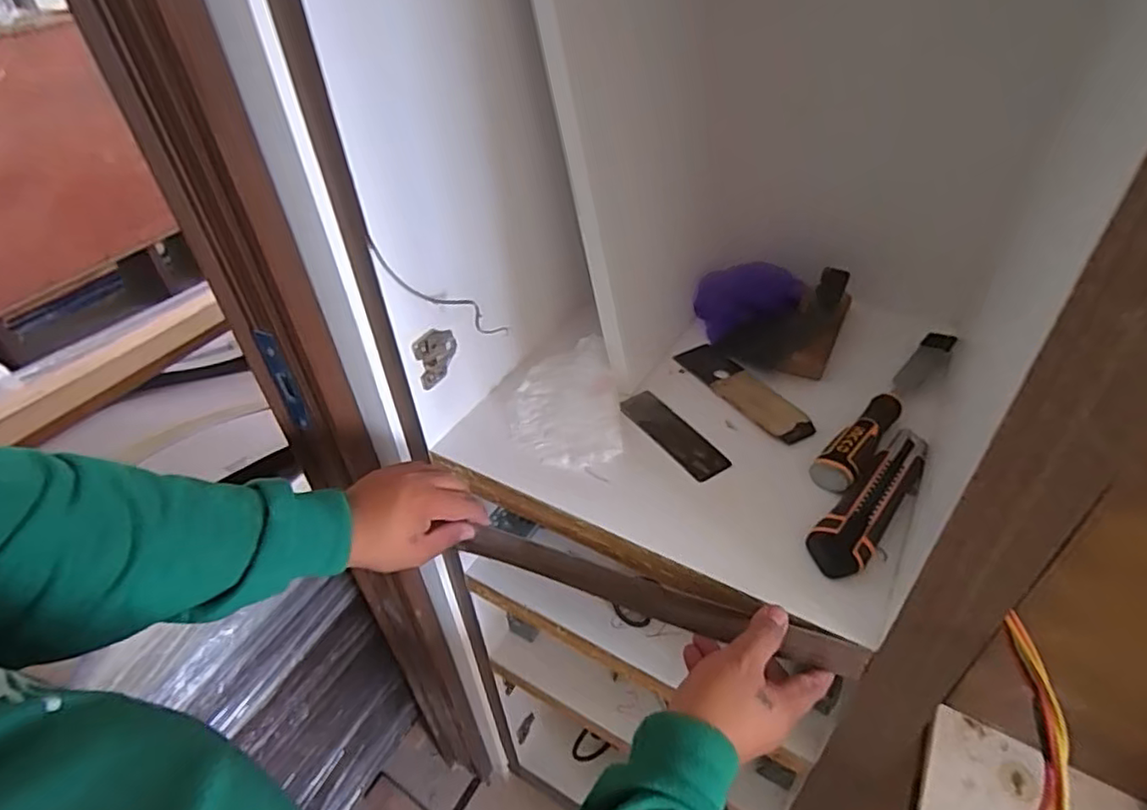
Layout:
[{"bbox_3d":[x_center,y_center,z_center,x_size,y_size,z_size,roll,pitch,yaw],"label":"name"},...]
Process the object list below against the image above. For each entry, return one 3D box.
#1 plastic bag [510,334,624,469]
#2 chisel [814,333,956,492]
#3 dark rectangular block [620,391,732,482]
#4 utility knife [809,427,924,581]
[{"bbox_3d":[-0.011,-0.005,0.633,0.105,0.030,0.166,-6,41,-2],"label":"plastic bag"},{"bbox_3d":[0.314,-0.003,0.611,0.035,0.025,0.269,29,51,33],"label":"chisel"},{"bbox_3d":[0.098,0.028,0.615,0.045,0.007,0.133,-23,44,-20],"label":"dark rectangular block"},{"bbox_3d":[0.267,0.076,0.532,0.044,0.016,0.189,31,52,34],"label":"utility knife"}]

